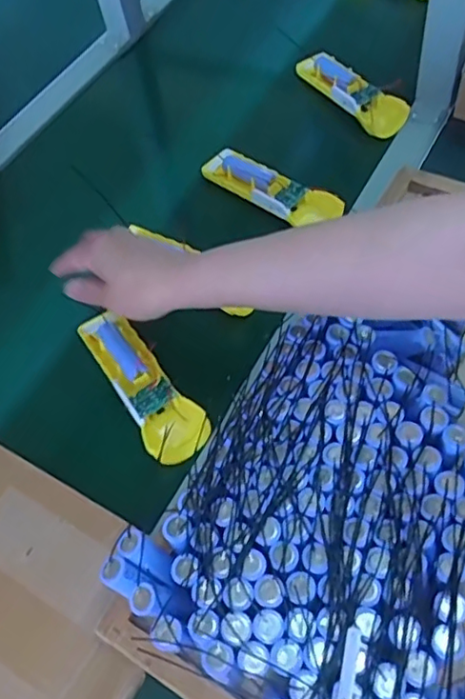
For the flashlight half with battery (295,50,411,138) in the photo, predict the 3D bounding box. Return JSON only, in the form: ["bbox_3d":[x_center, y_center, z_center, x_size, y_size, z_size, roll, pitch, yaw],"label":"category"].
[{"bbox_3d":[0.130,-0.294,0.671,0.043,0.029,0.154,-32,59,-13],"label":"flashlight half with battery"}]

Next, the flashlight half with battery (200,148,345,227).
[{"bbox_3d":[0.035,-0.162,0.605,0.156,0.029,0.041,34,68,25],"label":"flashlight half with battery"}]

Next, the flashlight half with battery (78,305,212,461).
[{"bbox_3d":[-0.078,0.025,0.499,0.049,0.021,0.160,-32,58,-17],"label":"flashlight half with battery"}]

